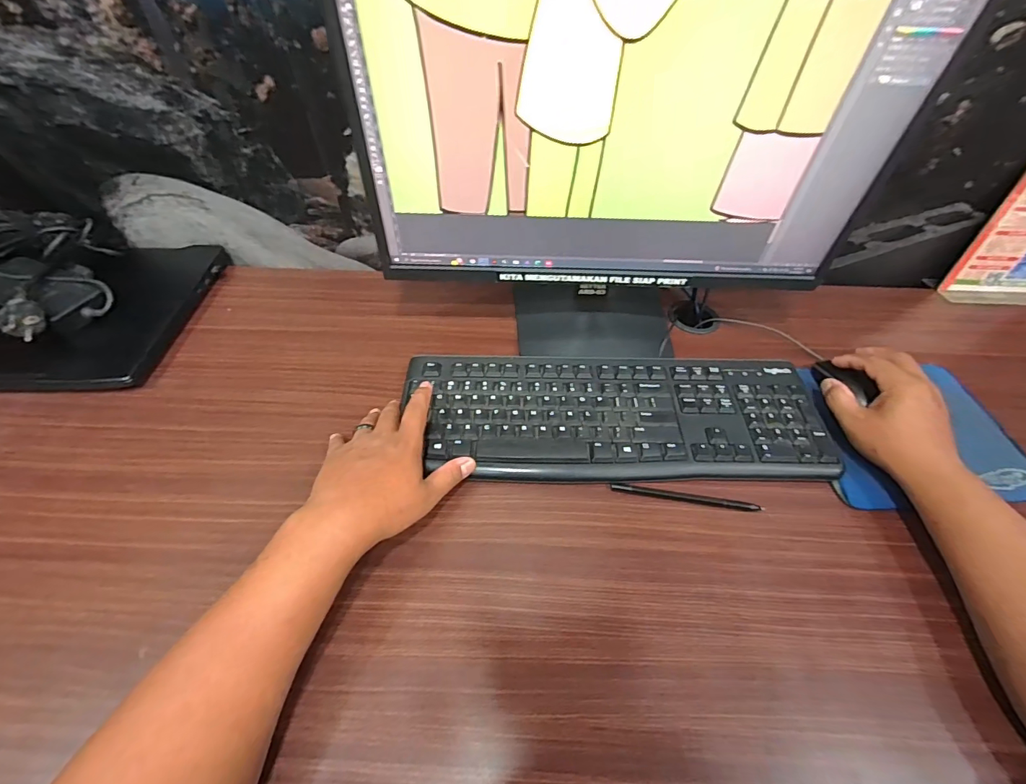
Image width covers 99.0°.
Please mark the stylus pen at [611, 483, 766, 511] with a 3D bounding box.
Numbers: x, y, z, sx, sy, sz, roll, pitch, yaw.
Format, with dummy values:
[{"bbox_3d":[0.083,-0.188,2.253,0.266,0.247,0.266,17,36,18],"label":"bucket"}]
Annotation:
[{"bbox_3d":[0.163,0.100,0.415,0.137,0.004,0.008,7,51,6],"label":"stylus pen"}]

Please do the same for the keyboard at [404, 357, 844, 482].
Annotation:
[{"bbox_3d":[0.104,0.023,0.462,0.421,0.015,0.146,2,50,1],"label":"keyboard"}]

